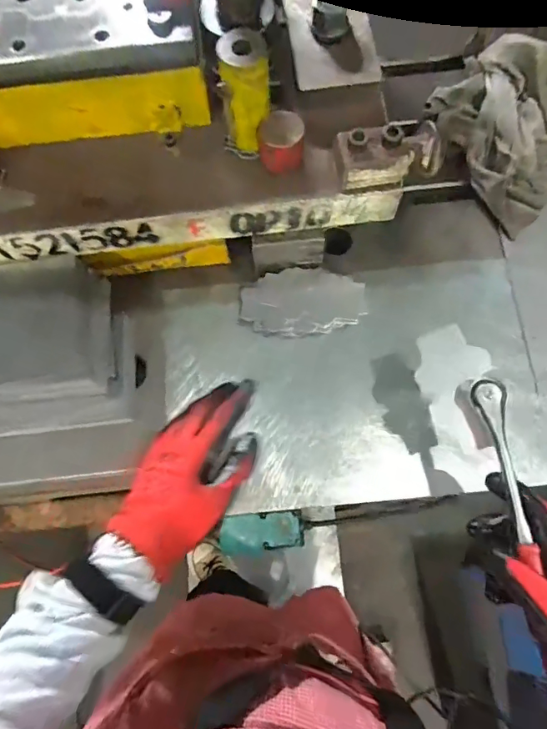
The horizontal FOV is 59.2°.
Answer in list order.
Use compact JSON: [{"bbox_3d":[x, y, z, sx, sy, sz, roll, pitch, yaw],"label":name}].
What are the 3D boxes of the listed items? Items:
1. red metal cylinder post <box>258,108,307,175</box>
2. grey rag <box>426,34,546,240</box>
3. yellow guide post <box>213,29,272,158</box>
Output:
[{"bbox_3d":[0.008,-0.197,0.431,0.039,0.040,0.038,-1,72,2],"label":"red metal cylinder post"},{"bbox_3d":[0.300,-0.283,0.569,0.182,0.079,0.194,-30,73,-7],"label":"grey rag"},{"bbox_3d":[-0.024,-0.230,0.424,0.043,0.103,0.038,-1,72,2],"label":"yellow guide post"}]

